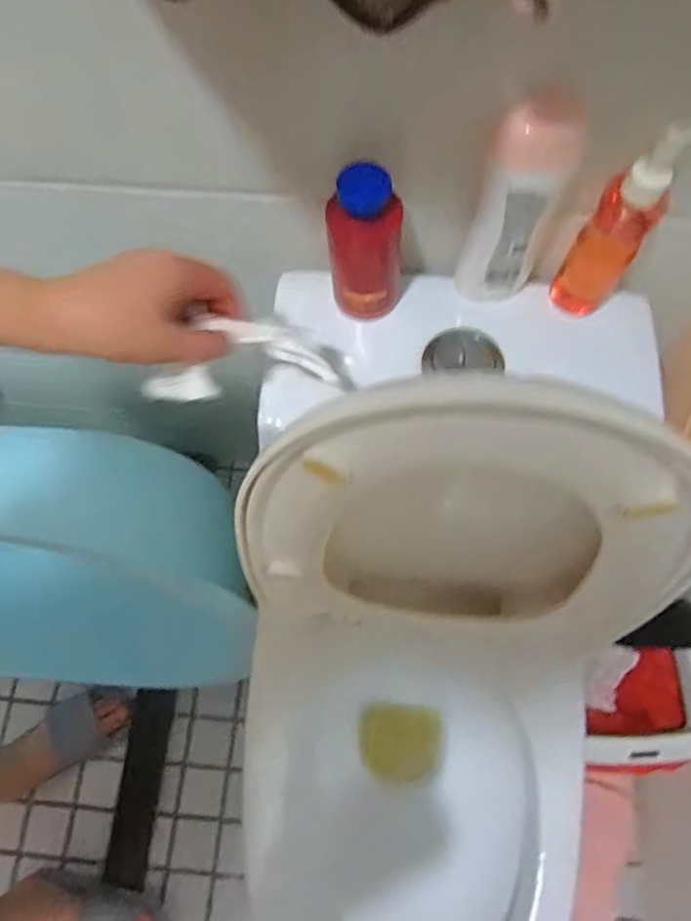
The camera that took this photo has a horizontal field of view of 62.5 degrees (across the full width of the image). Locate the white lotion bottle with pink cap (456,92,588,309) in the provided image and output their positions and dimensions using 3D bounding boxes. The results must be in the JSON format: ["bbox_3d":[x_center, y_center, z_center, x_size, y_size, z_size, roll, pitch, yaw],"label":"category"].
[{"bbox_3d":[0.125,-0.184,0.421,0.052,0.160,0.053,21,73,8],"label":"white lotion bottle with pink cap"}]

